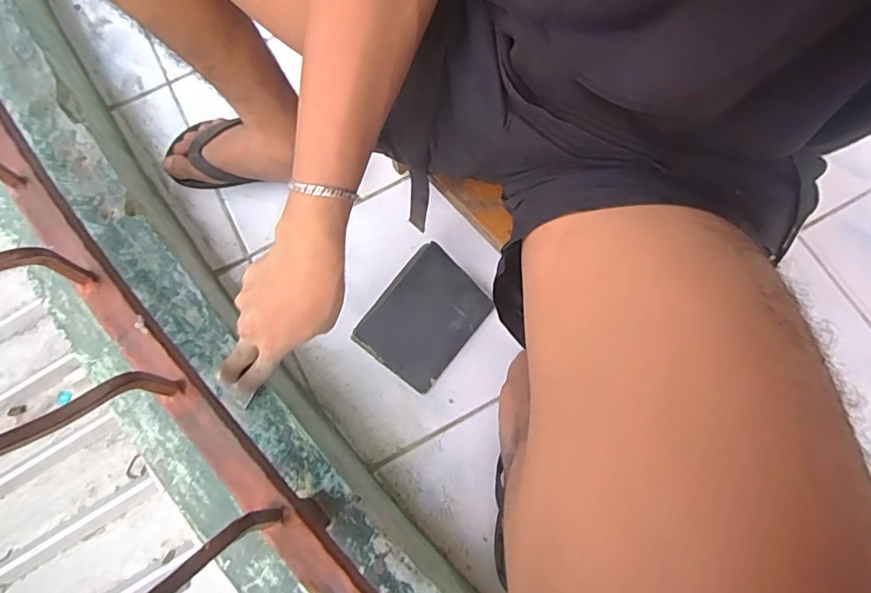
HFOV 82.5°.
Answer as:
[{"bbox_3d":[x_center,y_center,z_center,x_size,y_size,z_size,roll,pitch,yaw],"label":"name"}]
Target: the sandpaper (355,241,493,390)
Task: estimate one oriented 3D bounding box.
[{"bbox_3d":[-0.009,0.024,0.522,0.106,0.012,0.127,43,76,-25],"label":"sandpaper"}]

